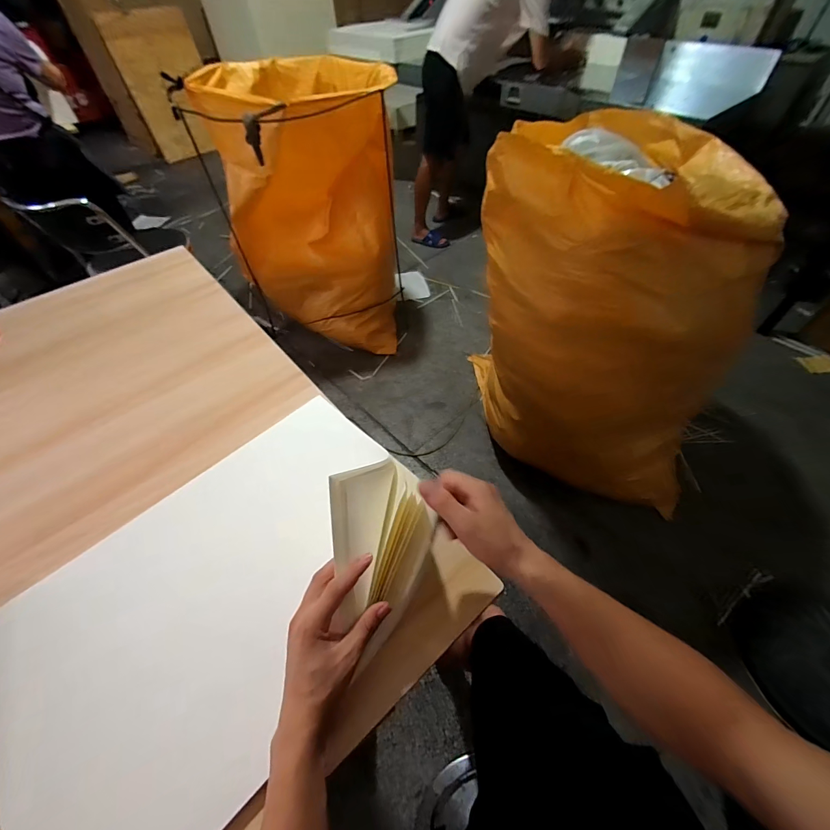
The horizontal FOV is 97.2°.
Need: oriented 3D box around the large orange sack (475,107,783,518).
[{"bbox_3d":[0.586,-0.327,1.253,0.751,0.995,0.860,4,52,5],"label":"large orange sack"}]

